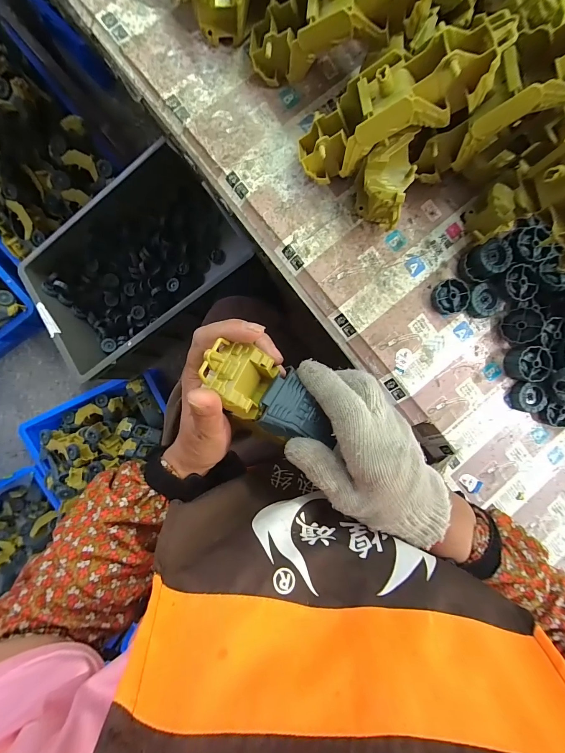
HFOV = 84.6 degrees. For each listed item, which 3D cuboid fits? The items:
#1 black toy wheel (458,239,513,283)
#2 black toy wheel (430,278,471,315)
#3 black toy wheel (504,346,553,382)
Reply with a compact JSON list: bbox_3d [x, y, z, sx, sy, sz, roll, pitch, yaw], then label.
[{"bbox_3d":[0.226,-0.128,0.346,0.045,0.023,0.036,-18,96,-5],"label":"black toy wheel"},{"bbox_3d":[0.191,-0.091,0.353,0.038,0.011,0.038,-1,95,-7],"label":"black toy wheel"},{"bbox_3d":[0.280,-0.015,0.356,0.033,0.028,0.038,-1,95,-7],"label":"black toy wheel"}]

